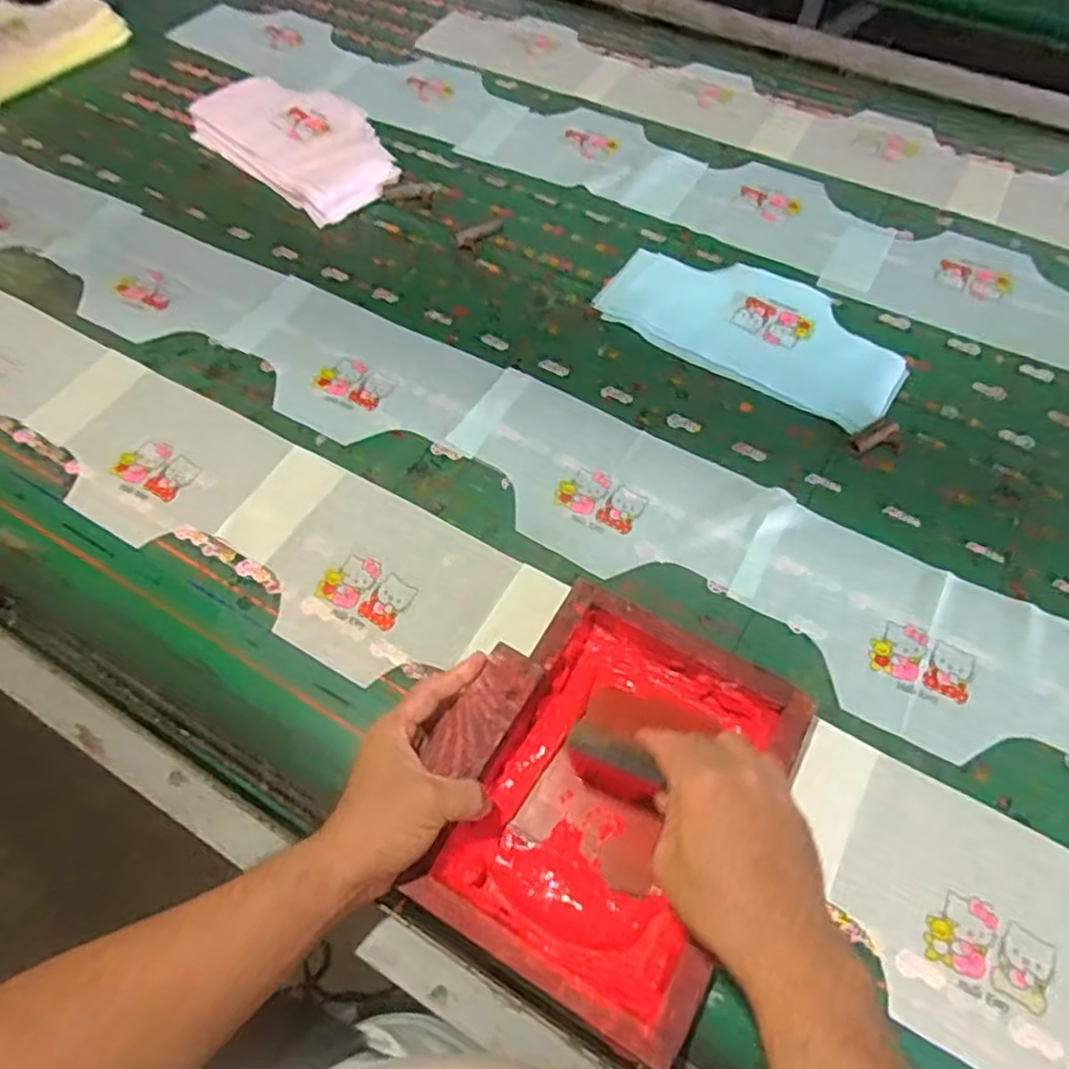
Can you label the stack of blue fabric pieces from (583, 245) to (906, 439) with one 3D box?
[{"bbox_3d":[0.245,-0.235,0.777,0.326,0.014,0.167,33,65,18],"label":"stack of blue fabric pieces"}]

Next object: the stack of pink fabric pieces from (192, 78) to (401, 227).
[{"bbox_3d":[-0.323,-0.538,0.947,0.345,0.031,0.175,39,67,21],"label":"stack of pink fabric pieces"}]

